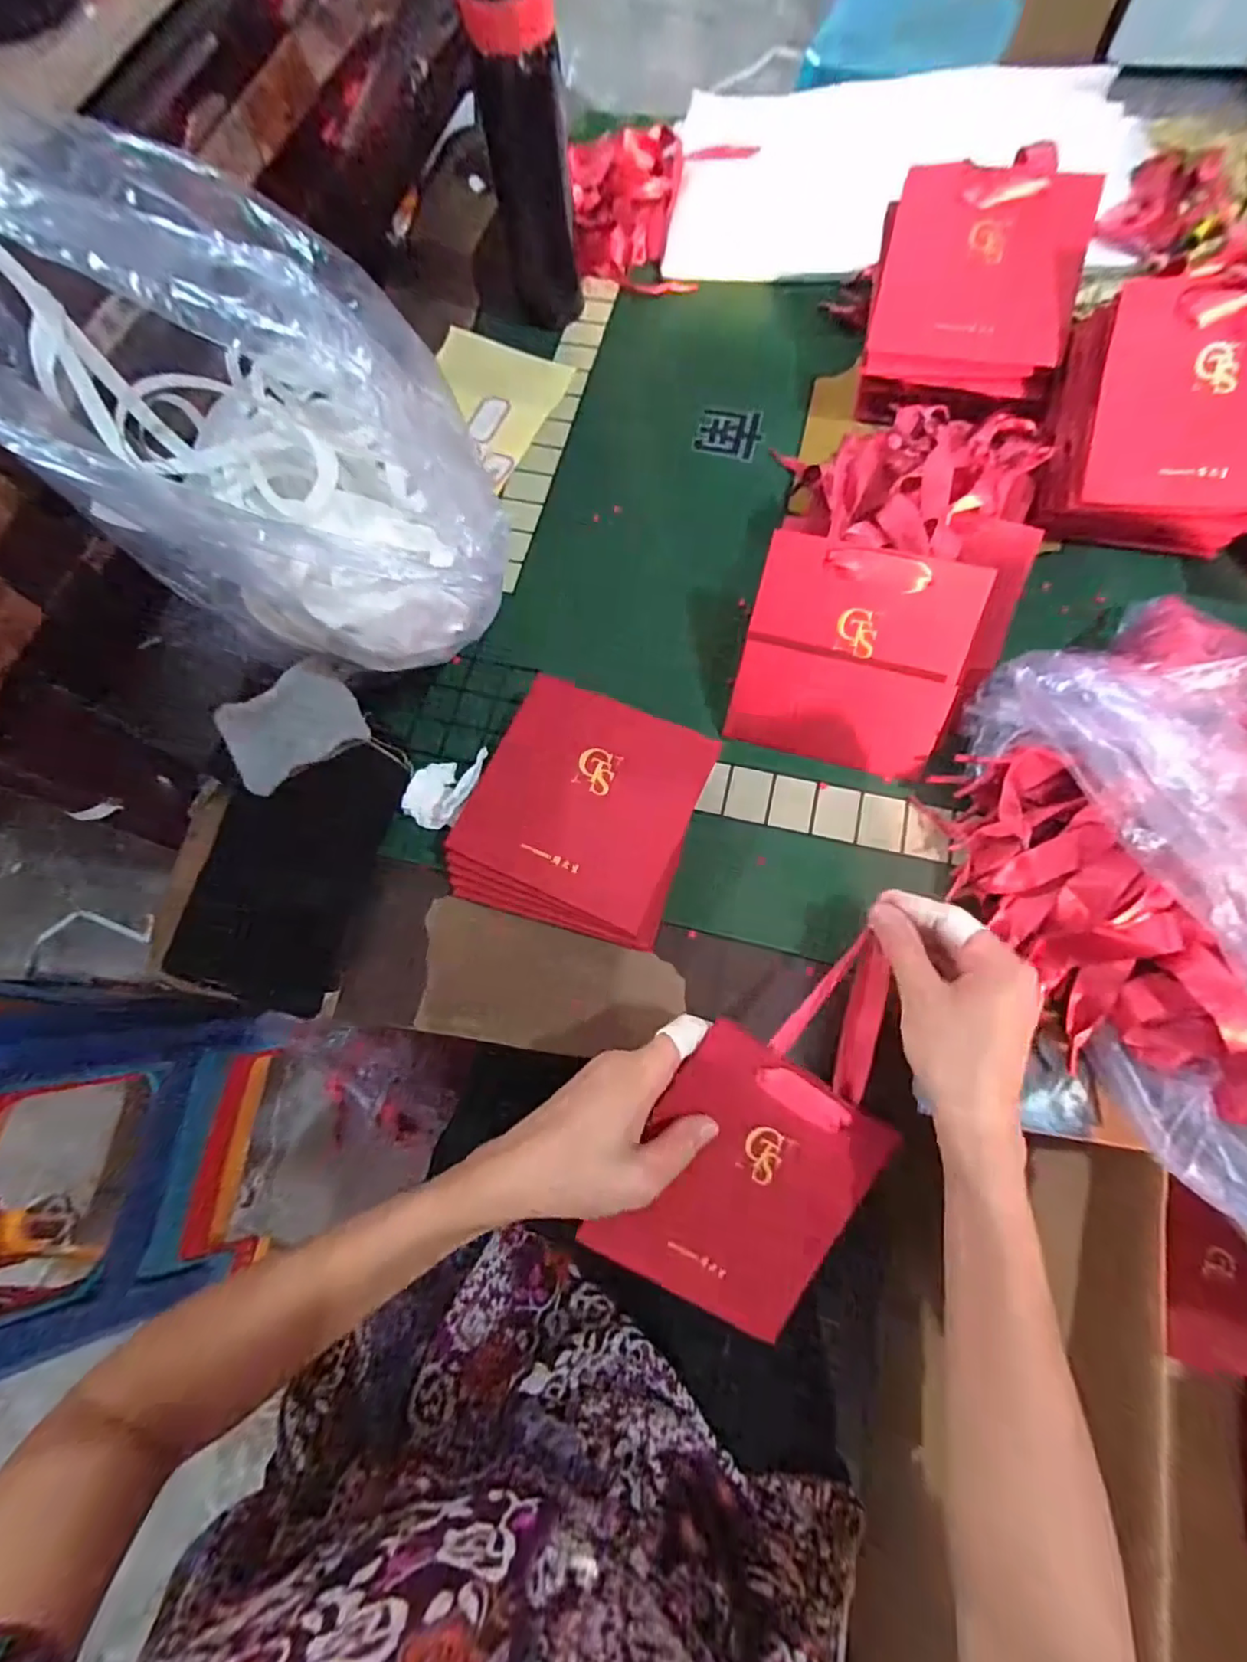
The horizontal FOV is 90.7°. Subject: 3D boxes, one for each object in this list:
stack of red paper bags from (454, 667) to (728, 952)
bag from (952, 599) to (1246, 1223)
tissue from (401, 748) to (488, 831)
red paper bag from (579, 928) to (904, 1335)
[{"bbox_3d":[-0.028,-0.013,0.420,0.148,0.044,0.157,18,74,8],"label":"stack of red paper bags"},{"bbox_3d":[0.336,0.021,0.344,0.253,0.124,0.314,-36,75,-9],"label":"bag"},{"bbox_3d":[-0.126,-0.031,0.441,0.043,0.030,0.064,28,76,10],"label":"tissue"},{"bbox_3d":[0.088,0.163,0.350,0.133,0.014,0.215,35,84,-10],"label":"red paper bag"}]

